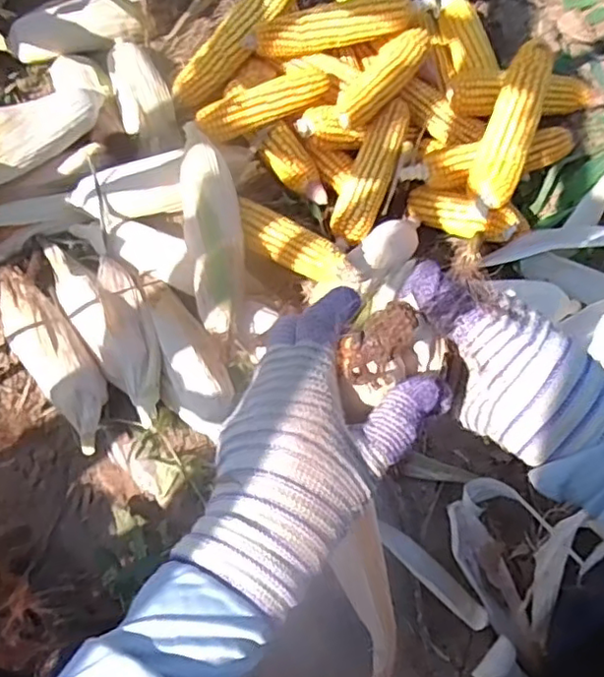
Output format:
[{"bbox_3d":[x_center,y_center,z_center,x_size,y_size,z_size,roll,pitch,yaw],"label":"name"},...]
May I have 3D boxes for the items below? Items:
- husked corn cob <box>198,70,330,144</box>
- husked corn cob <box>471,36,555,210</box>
[{"bbox_3d":[-0.042,-0.278,0.761,0.171,0.047,0.050,-28,72,-13],"label":"husked corn cob"},{"bbox_3d":[0.236,-0.243,0.708,0.050,0.041,0.192,18,87,5],"label":"husked corn cob"}]

